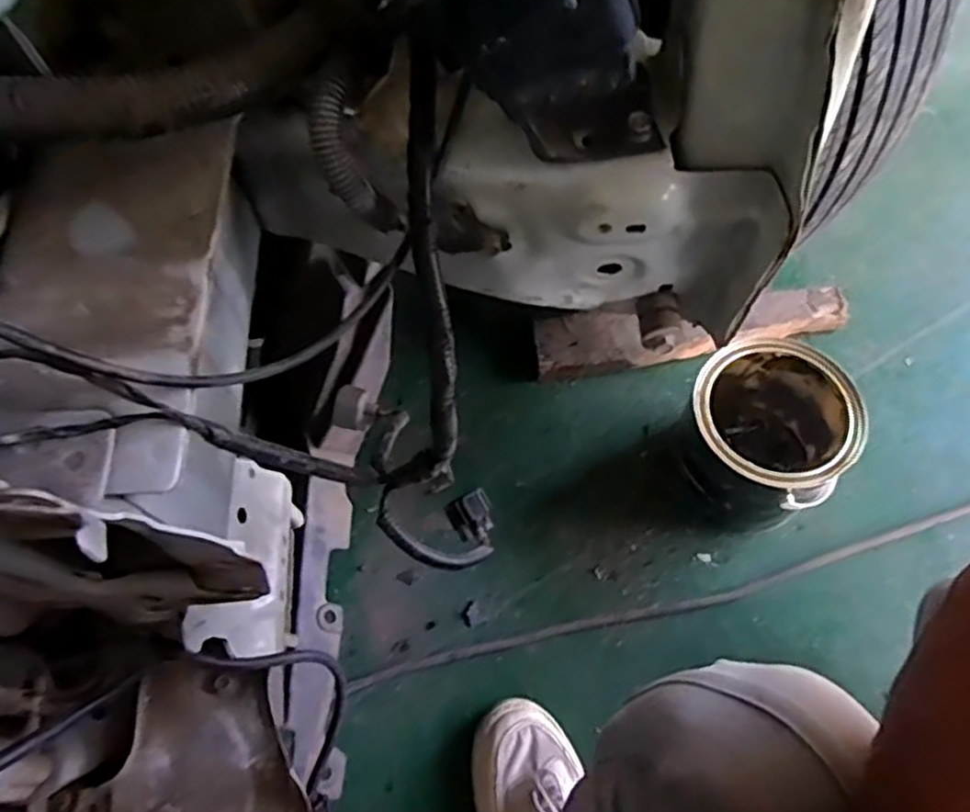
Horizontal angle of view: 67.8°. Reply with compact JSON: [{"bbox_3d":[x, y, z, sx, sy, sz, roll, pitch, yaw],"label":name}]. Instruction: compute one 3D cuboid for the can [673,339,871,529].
[{"bbox_3d":[0.291,0.029,0.768,0.156,0.158,0.163,-1,65,1],"label":"can"}]

